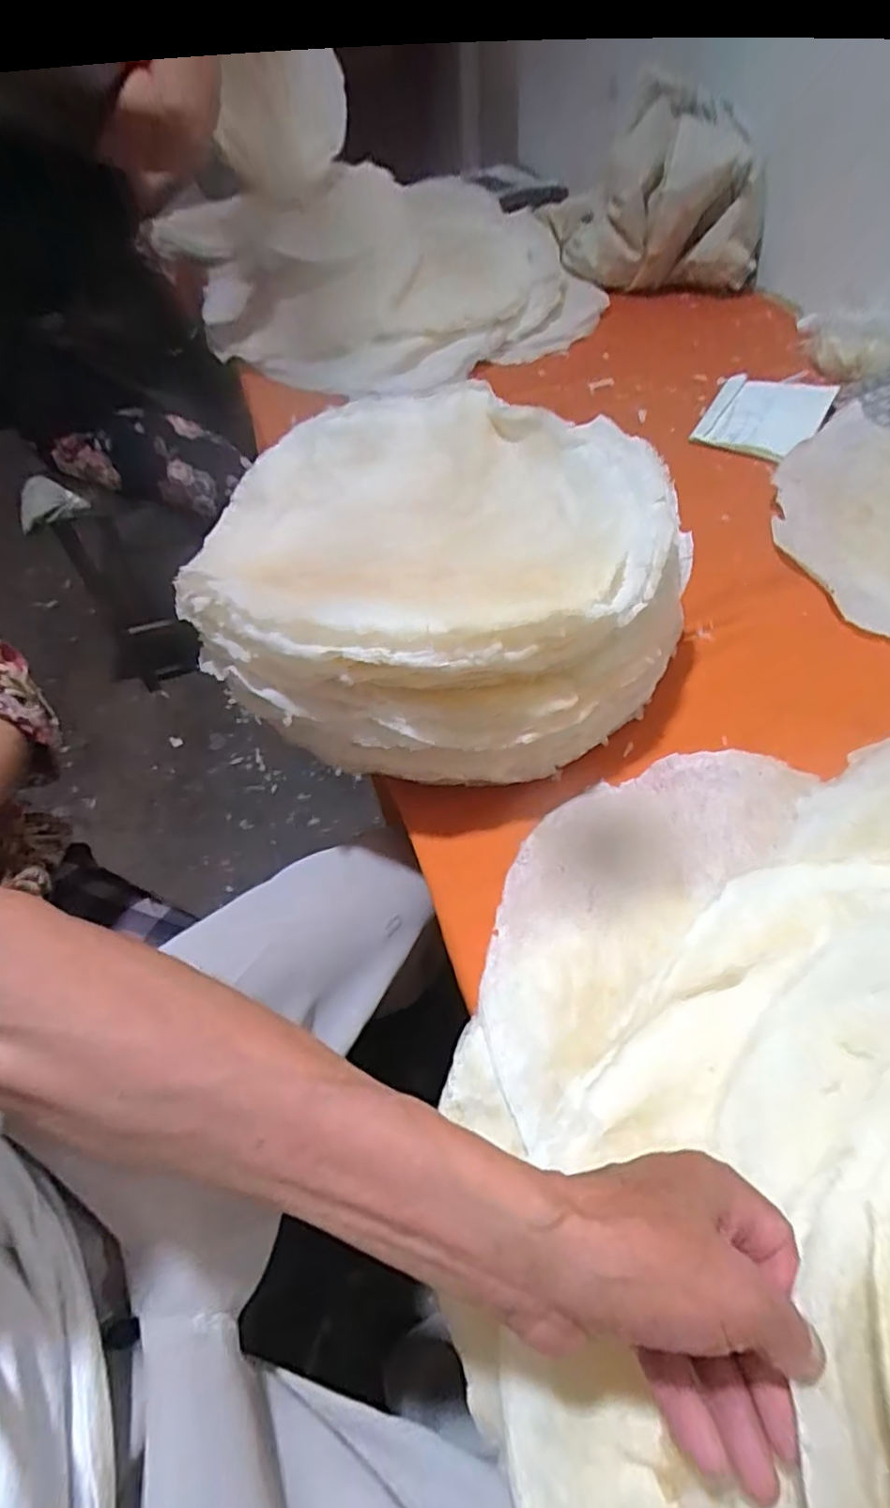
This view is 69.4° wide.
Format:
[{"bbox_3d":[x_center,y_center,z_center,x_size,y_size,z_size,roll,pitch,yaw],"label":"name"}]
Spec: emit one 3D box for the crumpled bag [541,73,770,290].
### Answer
[{"bbox_3d":[0.313,-0.797,0.931,0.310,0.233,0.099,11,53,11],"label":"crumpled bag"}]

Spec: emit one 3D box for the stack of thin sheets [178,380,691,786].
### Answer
[{"bbox_3d":[-0.018,-0.136,0.513,0.328,0.139,0.350,-35,58,-23],"label":"stack of thin sheets"}]

